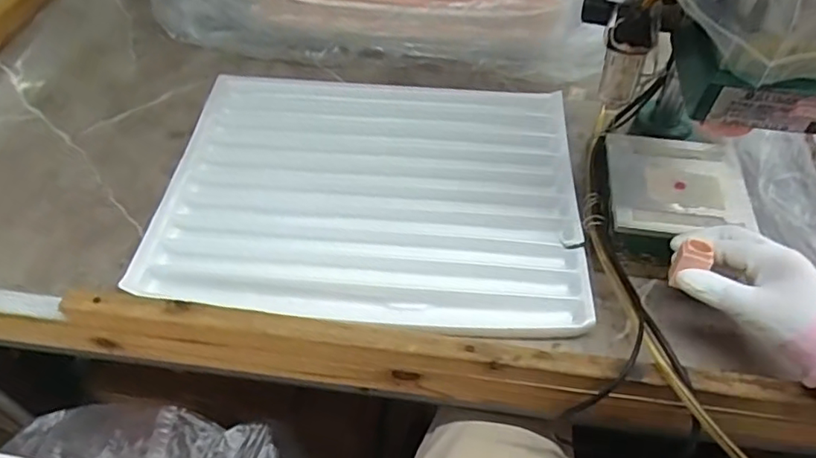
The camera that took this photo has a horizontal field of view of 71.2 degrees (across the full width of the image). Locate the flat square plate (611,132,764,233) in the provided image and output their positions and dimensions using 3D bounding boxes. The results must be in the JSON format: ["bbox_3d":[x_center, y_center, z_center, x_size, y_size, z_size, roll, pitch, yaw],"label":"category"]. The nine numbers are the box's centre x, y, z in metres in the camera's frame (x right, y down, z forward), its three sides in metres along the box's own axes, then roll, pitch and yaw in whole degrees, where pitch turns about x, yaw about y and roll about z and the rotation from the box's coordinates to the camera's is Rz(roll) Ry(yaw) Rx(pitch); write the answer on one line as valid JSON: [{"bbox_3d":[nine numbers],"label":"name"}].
[{"bbox_3d":[0.244,-0.044,0.524,0.113,0.009,0.120,6,49,8],"label":"flat square plate"}]

